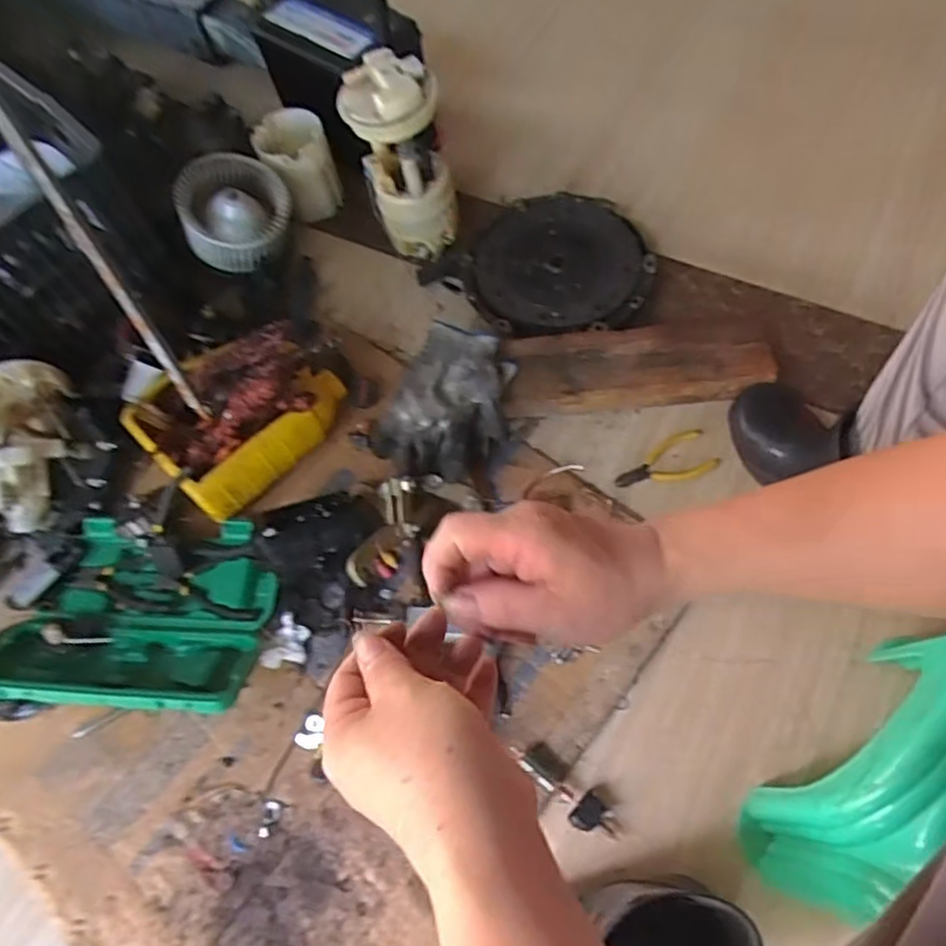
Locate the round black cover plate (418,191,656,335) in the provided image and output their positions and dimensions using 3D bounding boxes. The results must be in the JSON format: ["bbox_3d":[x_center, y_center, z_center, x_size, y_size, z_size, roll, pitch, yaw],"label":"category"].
[{"bbox_3d":[0.104,-0.291,0.945,0.282,0.063,0.252,38,75,21],"label":"round black cover plate"}]

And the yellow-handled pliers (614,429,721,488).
[{"bbox_3d":[0.228,-0.013,0.820,0.122,0.011,0.057,-18,64,-2],"label":"yellow-handled pliers"}]

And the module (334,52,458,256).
[{"bbox_3d":[-0.091,-0.411,0.917,0.120,0.231,0.120,-13,64,-1],"label":"module"}]

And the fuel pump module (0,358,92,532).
[{"bbox_3d":[-0.528,-0.040,0.818,0.126,0.104,0.154,-29,65,-7],"label":"fuel pump module"}]

